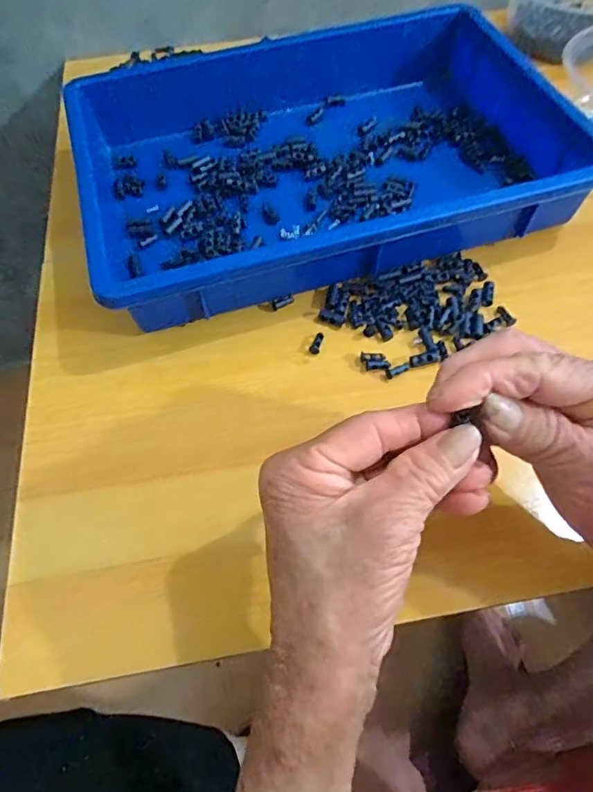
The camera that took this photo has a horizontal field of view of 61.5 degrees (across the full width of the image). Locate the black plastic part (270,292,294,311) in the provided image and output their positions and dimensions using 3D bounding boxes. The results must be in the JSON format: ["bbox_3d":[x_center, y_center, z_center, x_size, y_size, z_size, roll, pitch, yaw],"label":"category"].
[{"bbox_3d":[-0.010,-0.069,0.362,0.018,0.004,0.007,-24,65,-10],"label":"black plastic part"}]

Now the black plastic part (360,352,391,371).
[{"bbox_3d":[0.053,-0.024,0.337,0.018,0.004,0.014,-5,64,-1],"label":"black plastic part"}]

